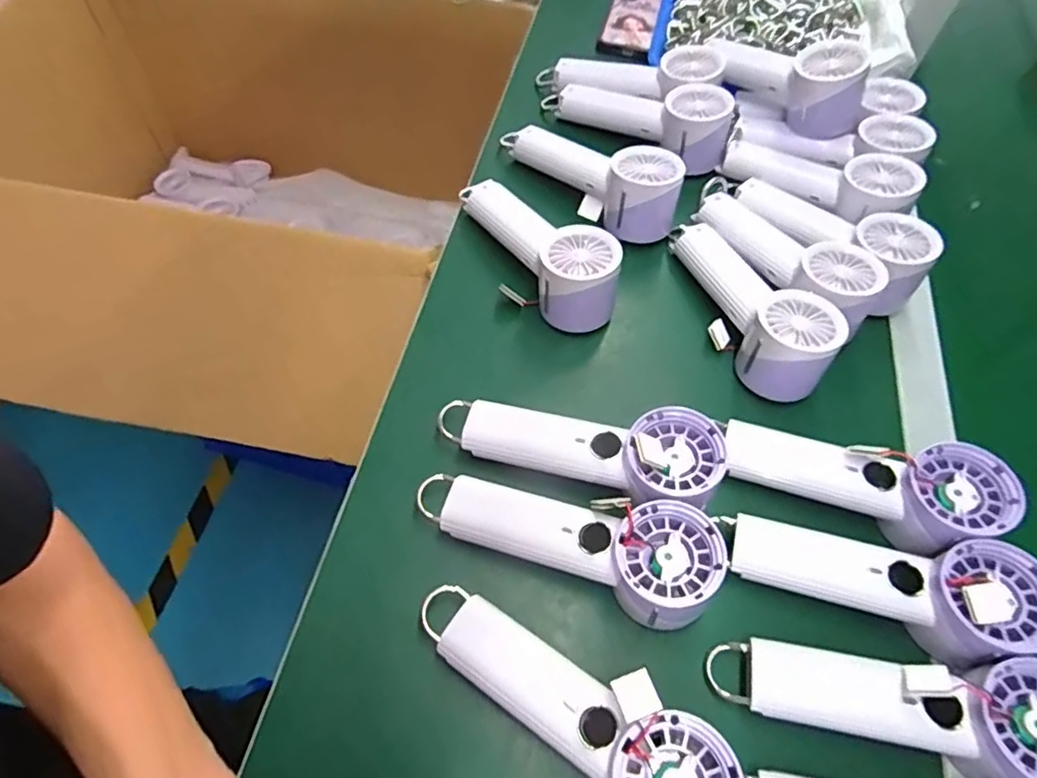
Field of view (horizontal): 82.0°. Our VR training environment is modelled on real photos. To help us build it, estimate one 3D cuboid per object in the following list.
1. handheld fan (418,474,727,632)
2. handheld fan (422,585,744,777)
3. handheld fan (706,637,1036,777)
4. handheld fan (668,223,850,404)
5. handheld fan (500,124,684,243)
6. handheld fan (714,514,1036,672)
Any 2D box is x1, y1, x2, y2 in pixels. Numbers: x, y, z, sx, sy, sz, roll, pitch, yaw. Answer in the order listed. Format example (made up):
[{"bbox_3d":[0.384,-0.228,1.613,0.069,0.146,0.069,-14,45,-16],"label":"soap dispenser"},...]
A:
[{"bbox_3d":[0.024,0.099,0.377,0.190,0.060,0.068,12,60,4],"label":"handheld fan"},{"bbox_3d":[0.024,0.173,0.333,0.191,0.059,0.067,32,63,15],"label":"handheld fan"},{"bbox_3d":[0.214,0.182,0.344,0.198,0.053,0.065,5,58,16],"label":"handheld fan"},{"bbox_3d":[0.189,-0.079,0.483,0.064,0.061,0.181,-11,61,-9],"label":"handheld fan"},{"bbox_3d":[0.070,-0.211,0.553,0.059,0.060,0.182,-39,68,-22],"label":"handheld fan"},{"bbox_3d":[0.224,0.118,0.372,0.175,0.039,0.064,10,58,21],"label":"handheld fan"}]

